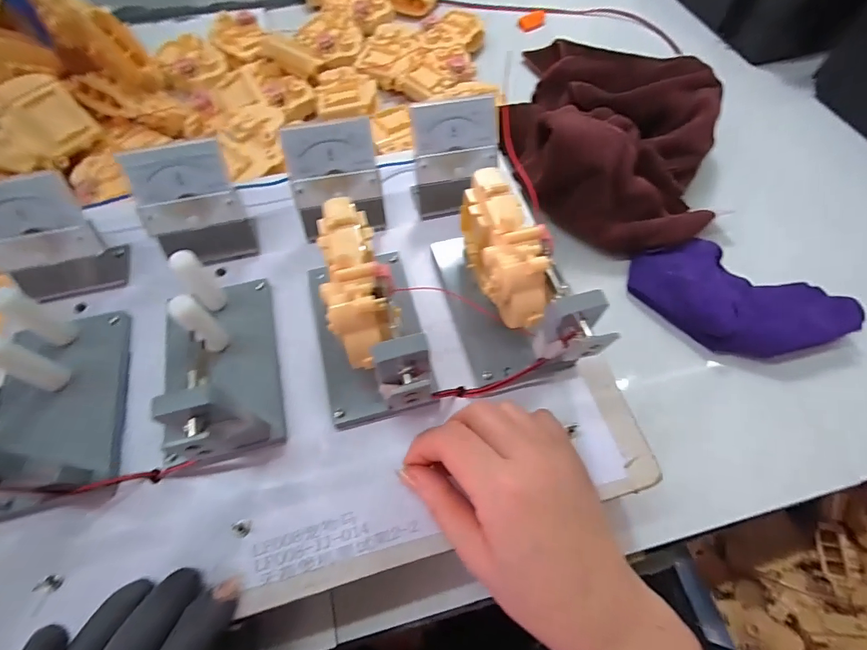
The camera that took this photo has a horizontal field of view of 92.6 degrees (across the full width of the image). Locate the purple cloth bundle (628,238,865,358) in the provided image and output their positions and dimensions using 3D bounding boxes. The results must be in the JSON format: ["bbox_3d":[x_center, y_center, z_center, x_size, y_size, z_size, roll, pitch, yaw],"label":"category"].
[{"bbox_3d":[0.273,-0.023,0.374,0.178,0.032,0.099,22,65,12],"label":"purple cloth bundle"}]

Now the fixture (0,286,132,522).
[{"bbox_3d":[-0.230,0.041,0.228,0.077,0.078,0.129,-10,63,-5],"label":"fixture"}]

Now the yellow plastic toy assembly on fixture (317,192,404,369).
[{"bbox_3d":[-0.043,-0.028,0.235,0.036,0.034,0.093,-12,63,-5],"label":"yellow plastic toy assembly on fixture"}]

